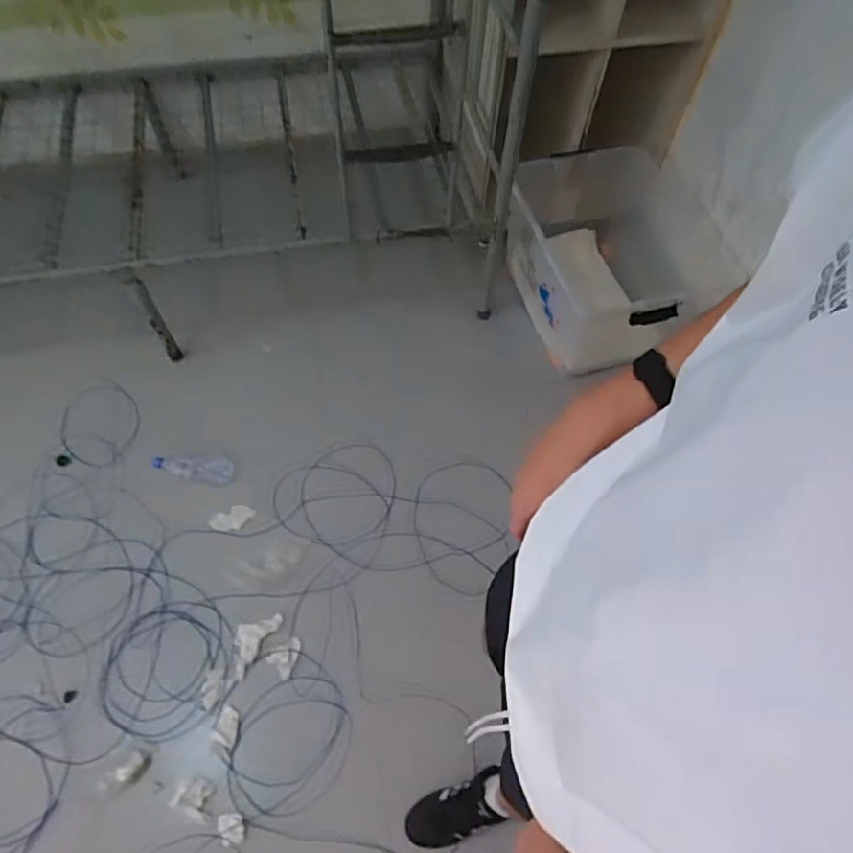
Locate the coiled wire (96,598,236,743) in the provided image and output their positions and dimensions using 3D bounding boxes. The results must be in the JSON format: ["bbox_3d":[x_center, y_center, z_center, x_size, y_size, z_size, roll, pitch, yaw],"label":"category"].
[{"bbox_3d":[-0.612,0.564,1.393,0.284,0.013,0.299,11,58,8],"label":"coiled wire"}]

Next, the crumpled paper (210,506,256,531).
[{"bbox_3d":[-0.522,0.245,1.589,0.114,0.014,0.066,-2,57,0],"label":"crumpled paper"}]

